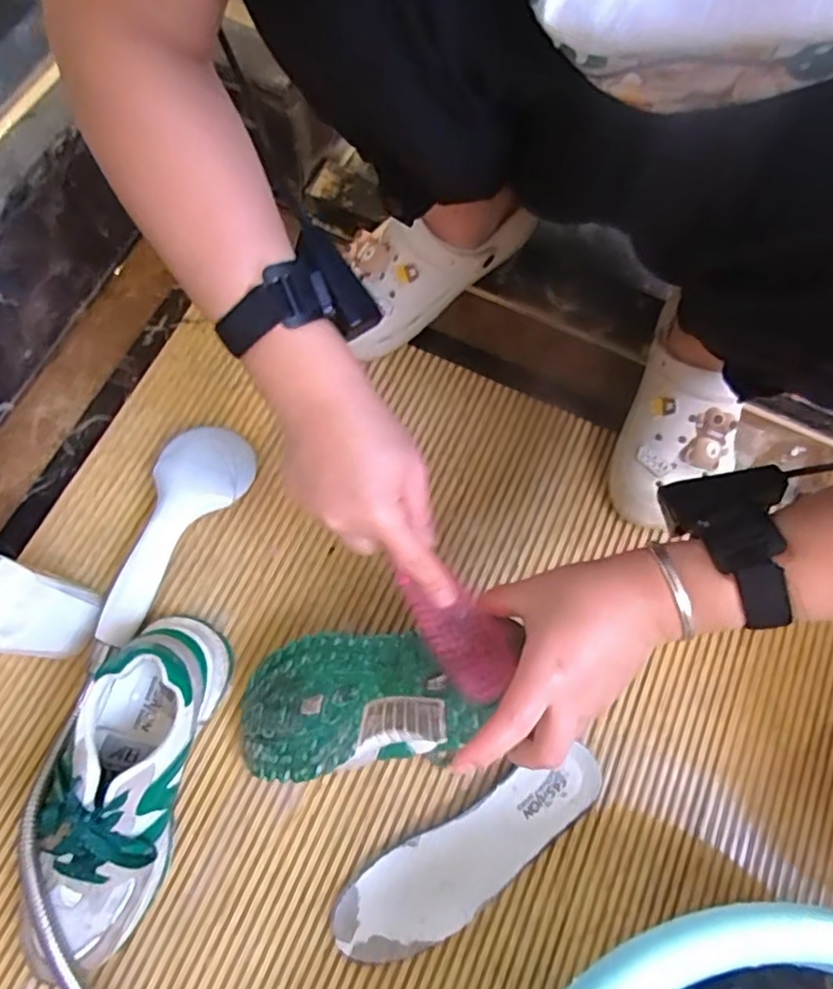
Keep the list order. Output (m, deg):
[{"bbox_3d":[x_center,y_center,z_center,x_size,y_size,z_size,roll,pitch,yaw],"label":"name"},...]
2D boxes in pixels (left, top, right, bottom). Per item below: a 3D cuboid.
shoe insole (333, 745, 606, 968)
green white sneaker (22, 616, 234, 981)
[{"bbox_3d":[0.045,0.278,0.485,0.230,0.017,0.070,-31,76,-12],"label":"shoe insole"},{"bbox_3d":[-0.216,0.202,0.446,0.094,0.092,0.233,17,72,2],"label":"green white sneaker"}]

